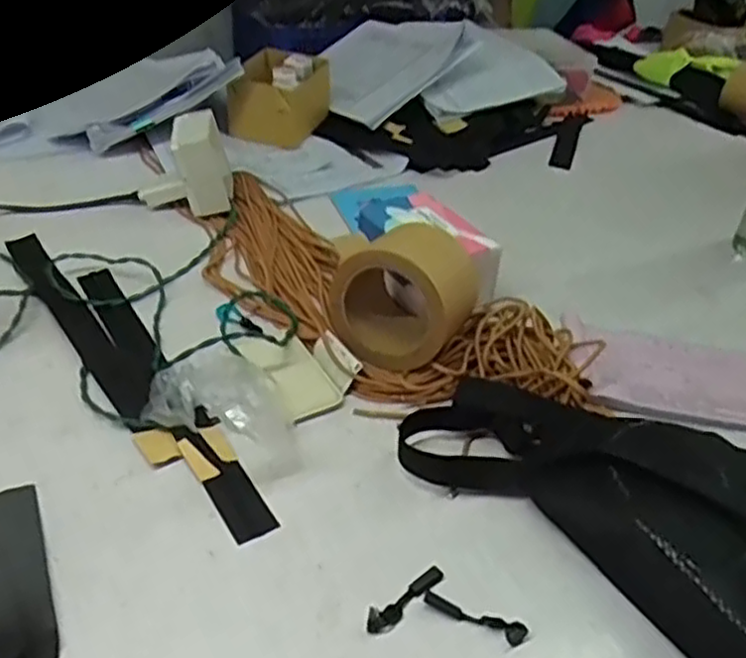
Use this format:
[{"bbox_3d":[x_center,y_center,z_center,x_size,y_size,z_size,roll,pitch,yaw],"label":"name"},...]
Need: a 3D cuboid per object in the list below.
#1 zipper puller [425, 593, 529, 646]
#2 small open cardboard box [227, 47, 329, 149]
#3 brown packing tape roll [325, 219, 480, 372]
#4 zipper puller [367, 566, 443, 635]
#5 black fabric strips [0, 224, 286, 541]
[{"bbox_3d":[0.062,0.175,0.440,0.063,0.007,0.012,19,38,16],"label":"zipper puller"},{"bbox_3d":[-0.132,-0.319,0.992,0.113,0.082,0.149,15,37,12],"label":"small open cardboard box"},{"bbox_3d":[0.029,-0.029,0.606,0.109,0.110,0.089,19,38,16],"label":"brown packing tape roll"},{"bbox_3d":[0.021,0.166,0.445,0.061,0.008,0.013,-23,46,-34],"label":"zipper puller"},{"bbox_3d":[-0.212,0.015,0.601,0.069,0.025,0.434,-19,43,-31],"label":"black fabric strips"}]

